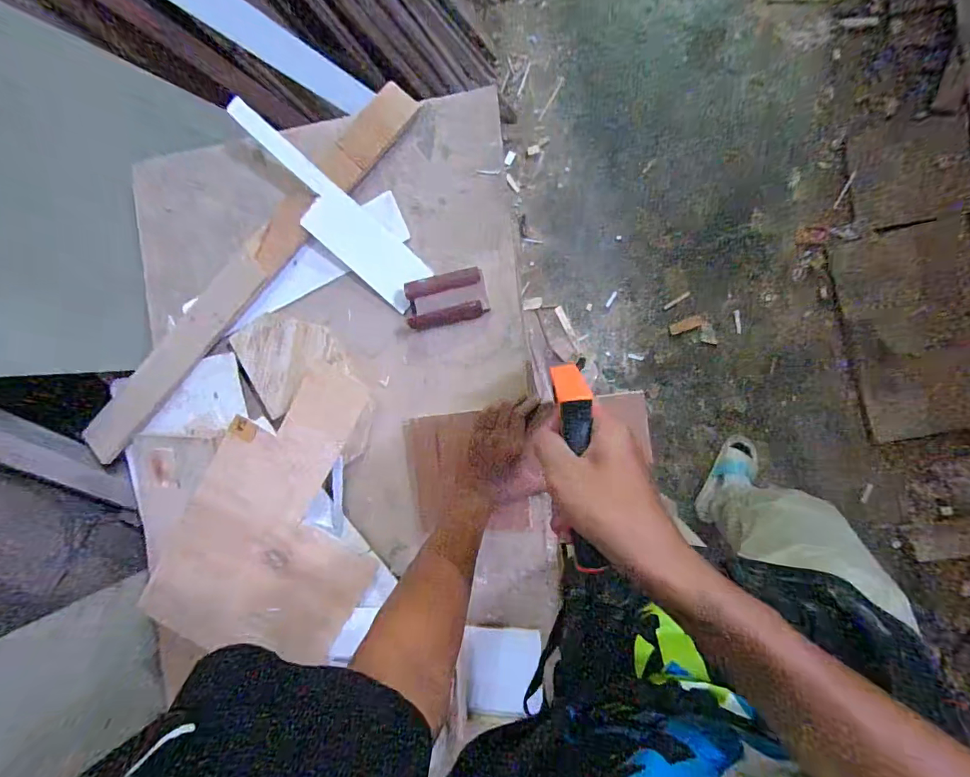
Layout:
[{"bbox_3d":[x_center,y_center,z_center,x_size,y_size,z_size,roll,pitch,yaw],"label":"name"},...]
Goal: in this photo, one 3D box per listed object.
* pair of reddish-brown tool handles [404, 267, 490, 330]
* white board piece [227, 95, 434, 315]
[{"bbox_3d":[-0.051,-0.116,0.580,0.107,0.025,0.059,-11,92,11],"label":"pair of reddish-brown tool handles"},{"bbox_3d":[-0.214,-0.235,0.594,0.320,0.012,0.075,41,102,-5],"label":"white board piece"}]

